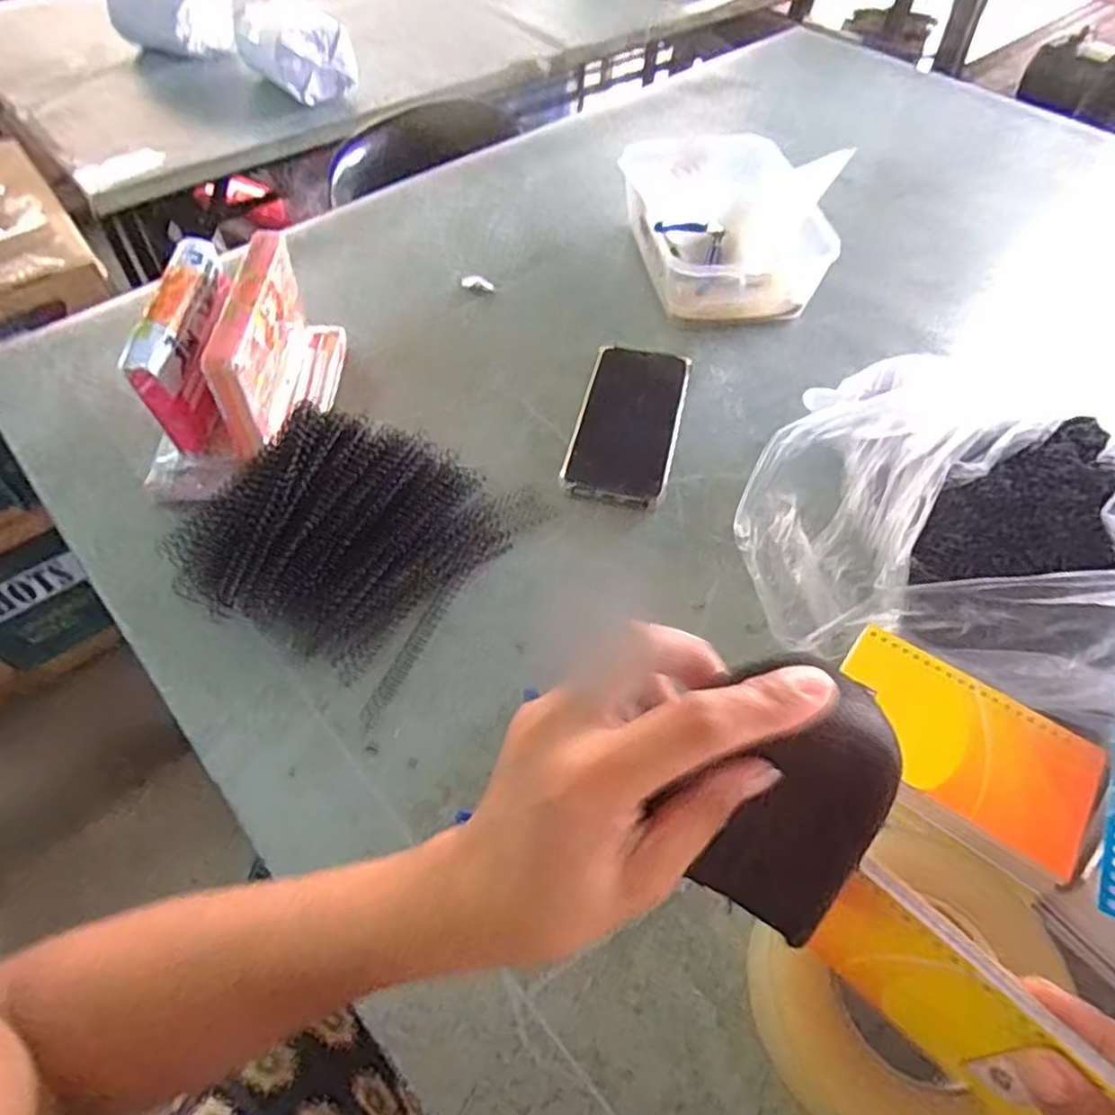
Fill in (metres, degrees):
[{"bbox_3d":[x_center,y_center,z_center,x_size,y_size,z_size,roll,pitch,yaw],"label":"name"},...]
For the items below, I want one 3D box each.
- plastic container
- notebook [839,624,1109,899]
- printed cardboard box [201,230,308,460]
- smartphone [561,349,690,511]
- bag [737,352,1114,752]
[{"bbox_3d":[0.152,-0.331,0.699,0.162,0.078,0.243,-5,54,-3],"label":"plastic container"},{"bbox_3d":[0.209,0.099,0.373,0.129,0.011,0.086,31,60,21],"label":"notebook"},{"bbox_3d":[-0.218,-0.157,0.528,0.021,0.093,0.157,-1,54,0],"label":"printed cardboard box"},{"bbox_3d":[0.058,-0.110,0.577,0.079,0.016,0.171,11,55,8],"label":"smartphone"},{"bbox_3d":[0.268,-0.029,0.458,0.264,0.118,0.256,32,60,21],"label":"bag"}]

